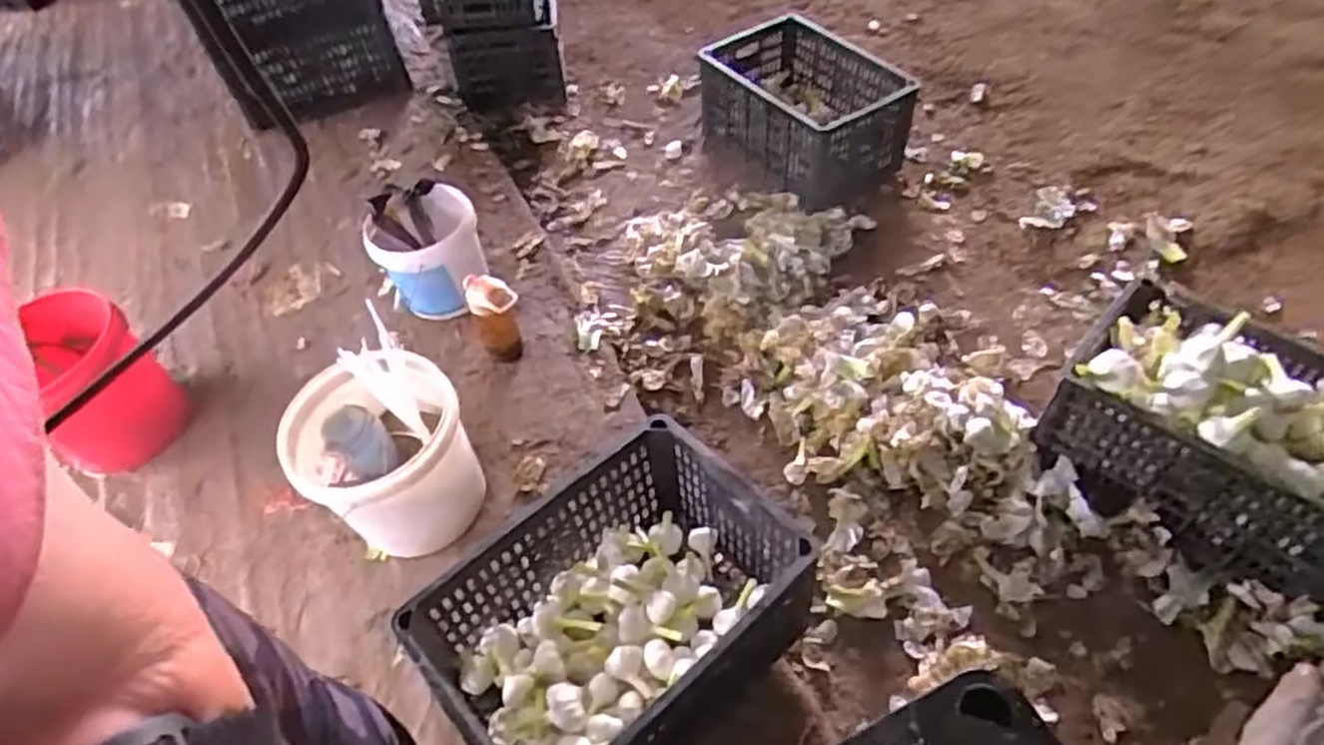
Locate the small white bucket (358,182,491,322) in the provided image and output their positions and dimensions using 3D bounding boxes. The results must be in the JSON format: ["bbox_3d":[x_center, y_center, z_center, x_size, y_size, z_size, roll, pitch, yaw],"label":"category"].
[{"bbox_3d":[-0.446,-0.220,1.486,0.200,0.217,0.175,-13,51,-4],"label":"small white bucket"}]

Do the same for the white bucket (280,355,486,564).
[{"bbox_3d":[-0.418,0.138,1.189,0.240,0.240,0.239,-2,51,3],"label":"white bucket"}]

